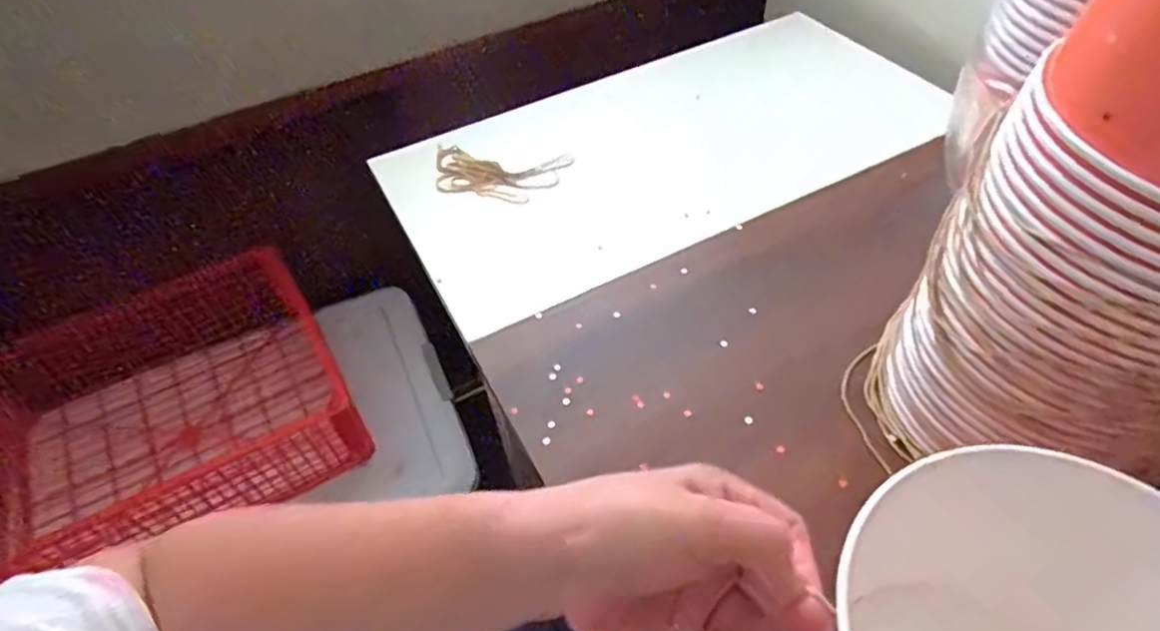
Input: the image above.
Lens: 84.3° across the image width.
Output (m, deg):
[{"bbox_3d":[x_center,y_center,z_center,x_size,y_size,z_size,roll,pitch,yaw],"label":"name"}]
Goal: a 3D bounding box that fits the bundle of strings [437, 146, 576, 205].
[{"bbox_3d":[-0.088,-0.147,0.651,0.145,0.011,0.074,10,52,13],"label":"bundle of strings"}]

